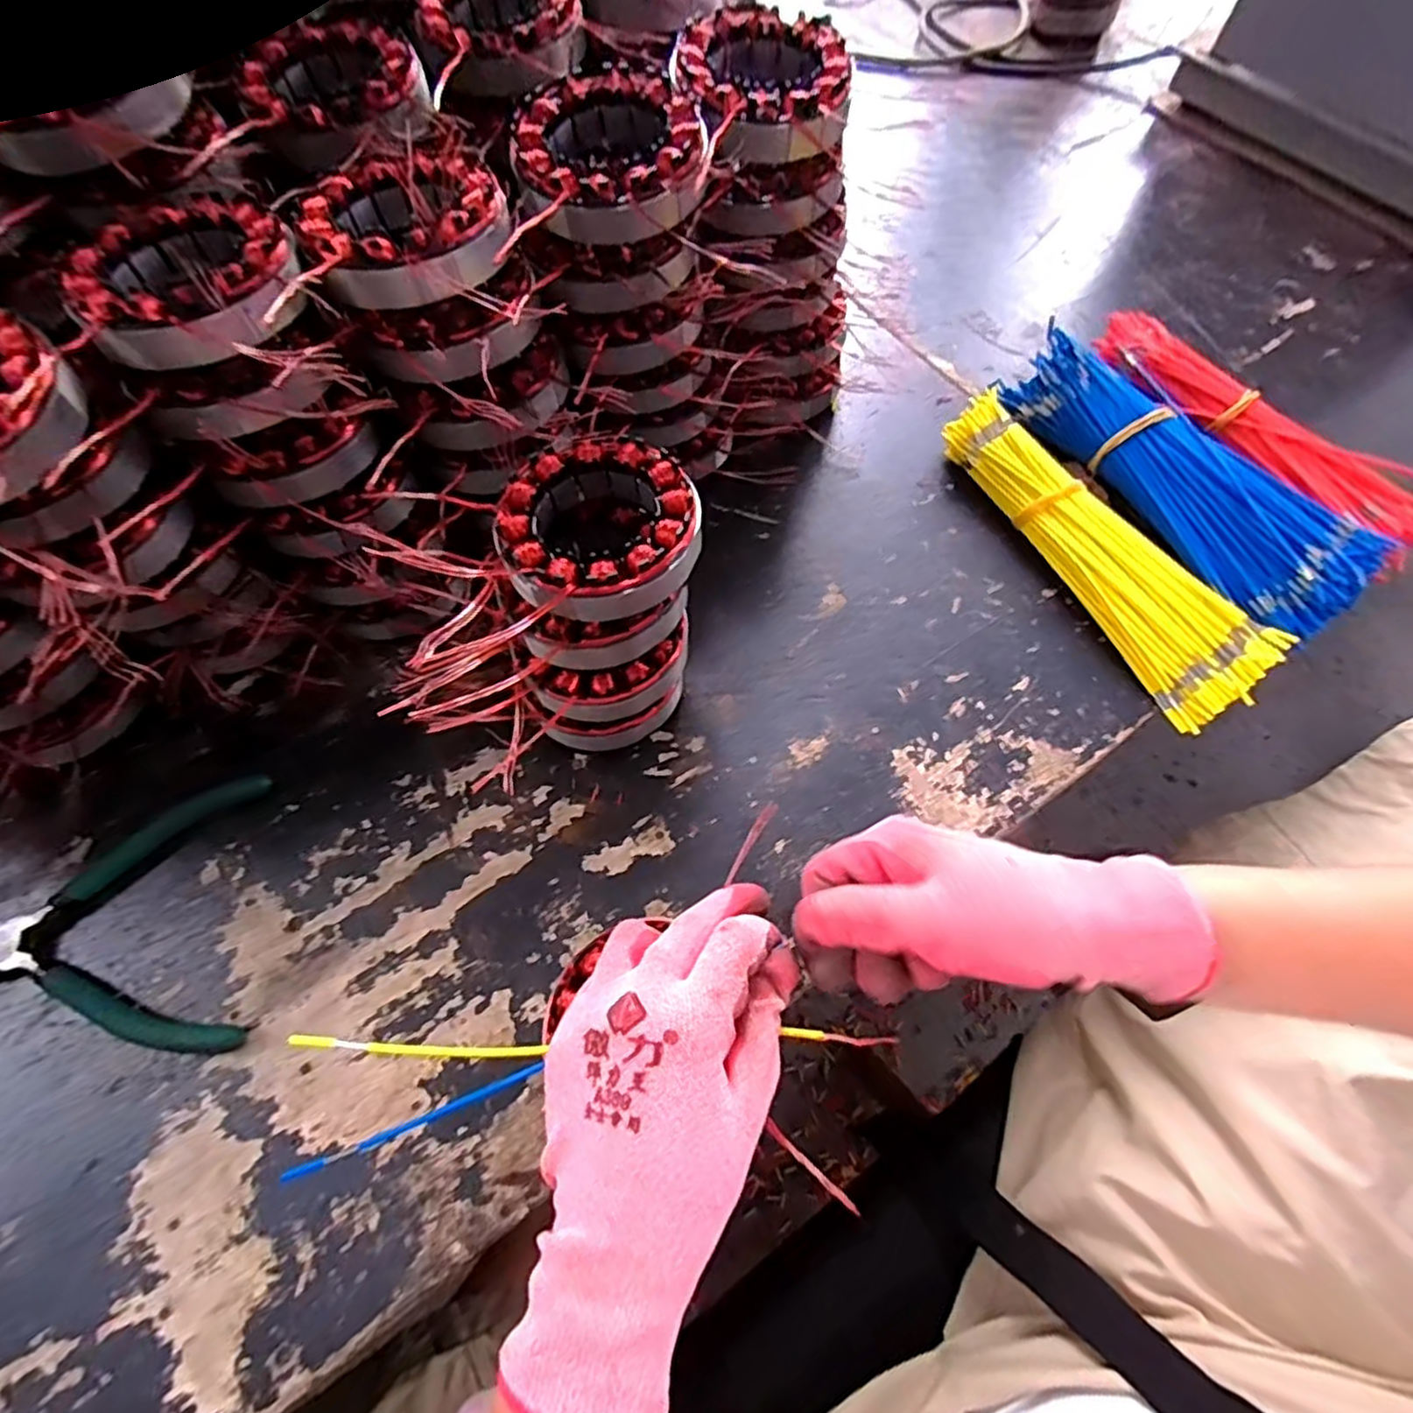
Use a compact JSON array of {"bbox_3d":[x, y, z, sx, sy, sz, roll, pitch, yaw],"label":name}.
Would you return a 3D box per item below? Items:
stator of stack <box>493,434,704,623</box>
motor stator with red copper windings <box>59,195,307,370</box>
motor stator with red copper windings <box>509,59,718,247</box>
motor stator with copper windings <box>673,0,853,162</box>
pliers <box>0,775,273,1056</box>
[{"bbox_3d":[-0.048,-0.081,0.298,0.085,0.023,0.086,-17,66,-9],"label":"stator of stack"},{"bbox_3d":[-0.207,-0.170,0.274,0.081,0.026,0.093,-25,67,-13],"label":"motor stator with red copper windings"},{"bbox_3d":[-0.043,-0.248,0.309,0.083,0.027,0.098,-14,65,-8],"label":"motor stator with red copper windings"},{"bbox_3d":[0.028,-0.301,0.333,0.083,0.028,0.093,-19,66,-10],"label":"motor stator with copper windings"},{"bbox_3d":[-0.288,0.103,0.325,0.131,0.010,0.131,-9,65,-5],"label":"pliers"}]

